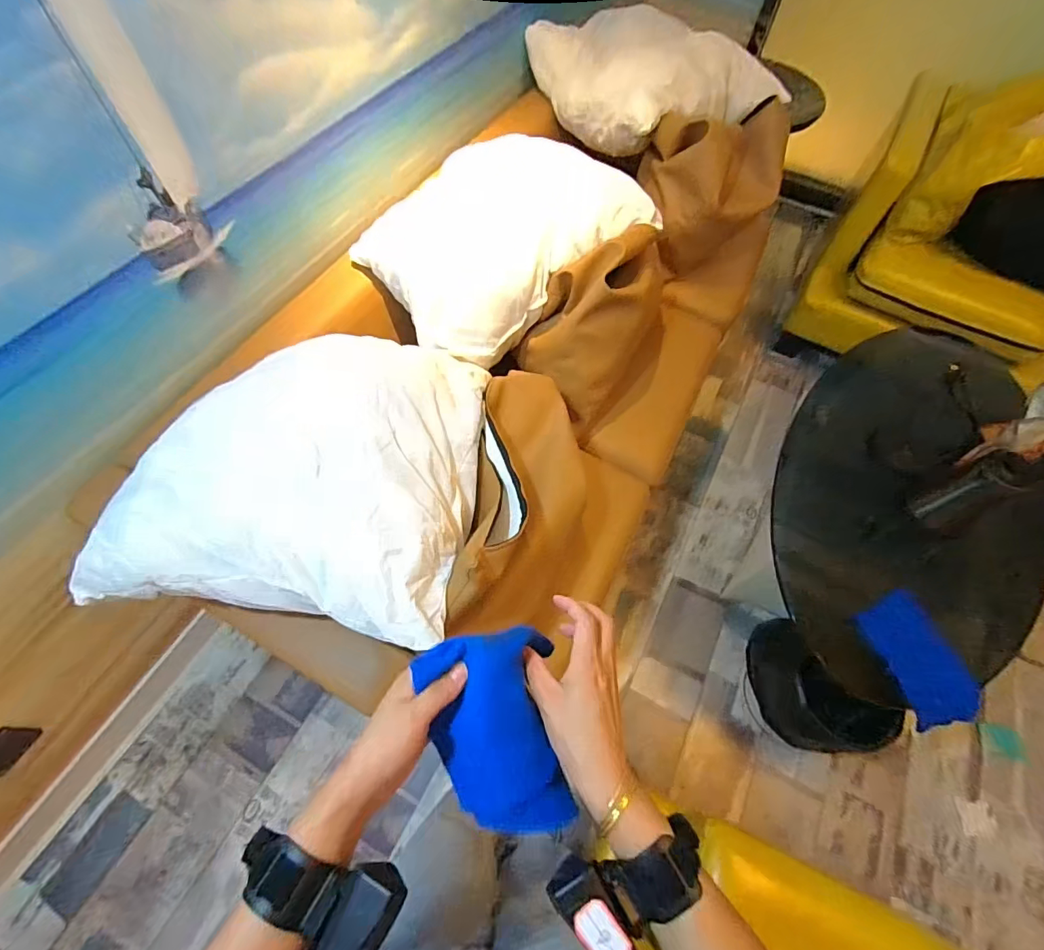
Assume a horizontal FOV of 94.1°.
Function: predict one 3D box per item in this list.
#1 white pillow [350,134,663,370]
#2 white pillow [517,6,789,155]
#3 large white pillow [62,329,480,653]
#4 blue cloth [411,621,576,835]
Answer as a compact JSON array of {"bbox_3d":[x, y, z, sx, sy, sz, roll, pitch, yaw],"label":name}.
[{"bbox_3d":[-0.038,-0.520,1.060,0.544,0.204,0.376,-37,69,-20],"label":"white pillow"},{"bbox_3d":[0.312,-1.096,1.334,0.348,0.196,0.639,-30,67,-17],"label":"white pillow"},{"bbox_3d":[-0.299,-0.056,0.745,0.453,0.161,0.534,7,61,1],"label":"large white pillow"},{"bbox_3d":[-0.018,0.197,0.370,0.100,0.066,0.137,-9,62,-8],"label":"blue cloth"}]

